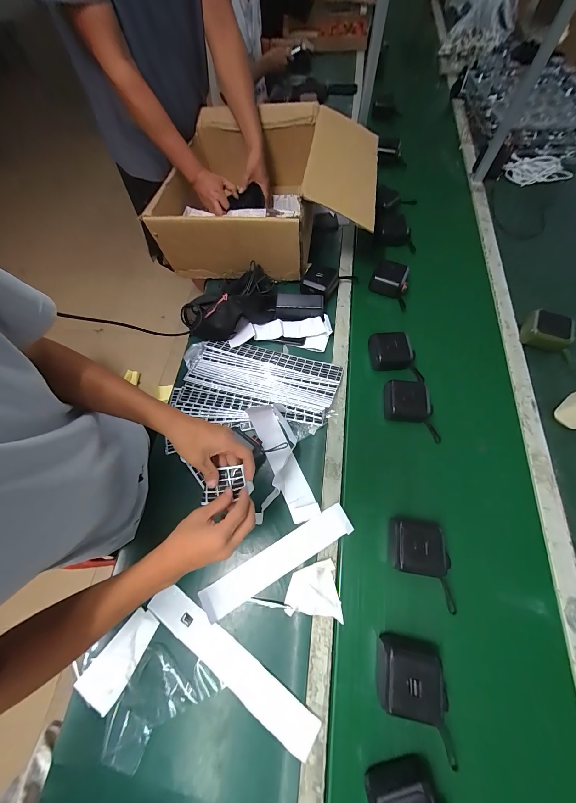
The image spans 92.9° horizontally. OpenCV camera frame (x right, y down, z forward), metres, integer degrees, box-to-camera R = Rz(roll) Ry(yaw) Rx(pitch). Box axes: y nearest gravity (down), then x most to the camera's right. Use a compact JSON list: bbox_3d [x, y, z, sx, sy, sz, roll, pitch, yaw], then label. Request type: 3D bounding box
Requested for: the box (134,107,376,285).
[{"bbox_3d":[-0.046,-0.584,0.781,0.579,0.222,0.480,7,68,6],"label":"box"}]

